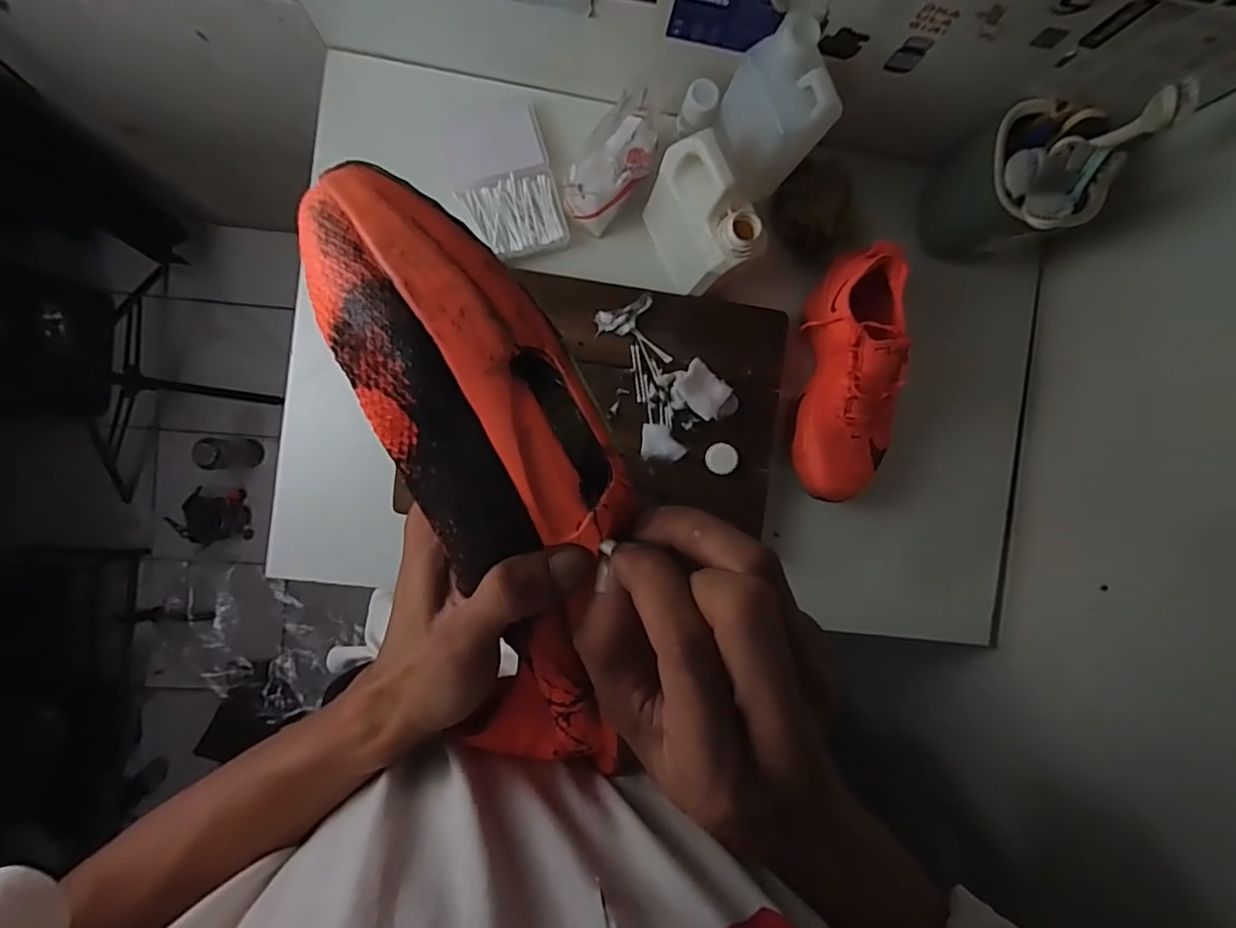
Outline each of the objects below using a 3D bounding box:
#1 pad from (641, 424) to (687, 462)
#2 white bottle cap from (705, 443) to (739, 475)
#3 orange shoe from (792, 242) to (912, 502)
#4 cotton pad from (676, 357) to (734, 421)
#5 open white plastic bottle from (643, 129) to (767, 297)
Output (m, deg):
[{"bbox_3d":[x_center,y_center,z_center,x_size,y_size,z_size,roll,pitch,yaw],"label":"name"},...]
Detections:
[{"bbox_3d":[0.051,-0.024,0.650,0.049,0.004,0.040,3,91,-7],"label":"pad"},{"bbox_3d":[0.117,-0.006,0.652,0.035,0.008,0.034,0,91,-7],"label":"white bottle cap"},{"bbox_3d":[0.268,-0.095,0.653,0.091,0.123,0.265,4,91,-7],"label":"orange shoe"},{"bbox_3d":[0.097,-0.083,0.646,0.058,0.010,0.052,41,66,-8],"label":"cotton pad"},{"bbox_3d":[0.079,-0.246,0.592,0.066,0.141,0.121,-34,95,-5],"label":"open white plastic bottle"}]

